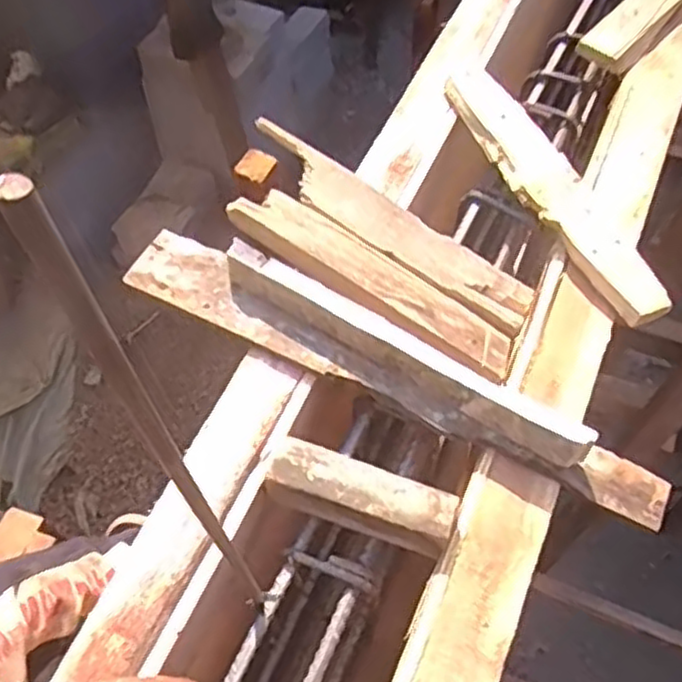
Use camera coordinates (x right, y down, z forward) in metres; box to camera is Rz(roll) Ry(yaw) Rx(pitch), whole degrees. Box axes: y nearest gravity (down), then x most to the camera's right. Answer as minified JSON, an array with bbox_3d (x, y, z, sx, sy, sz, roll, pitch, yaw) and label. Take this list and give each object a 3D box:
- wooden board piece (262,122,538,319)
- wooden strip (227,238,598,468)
[{"bbox_3d":[0.046,-0.111,0.695,0.304,0.014,0.059,33,64,3],"label":"wooden board piece"},{"bbox_3d":[0.047,0.006,0.607,0.335,0.036,0.029,28,63,18],"label":"wooden strip"}]

